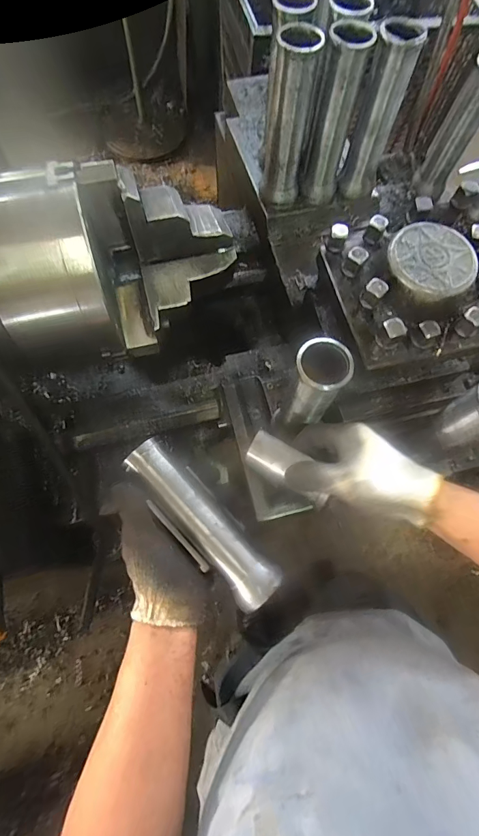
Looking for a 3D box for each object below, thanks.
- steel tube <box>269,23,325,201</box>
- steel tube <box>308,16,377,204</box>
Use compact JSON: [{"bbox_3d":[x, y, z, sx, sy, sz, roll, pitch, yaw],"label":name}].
[{"bbox_3d":[0.063,-0.373,0.501,0.051,0.185,0.048,-7,71,-5],"label":"steel tube"},{"bbox_3d":[0.123,-0.386,0.513,0.053,0.188,0.050,-6,71,-5],"label":"steel tube"}]

